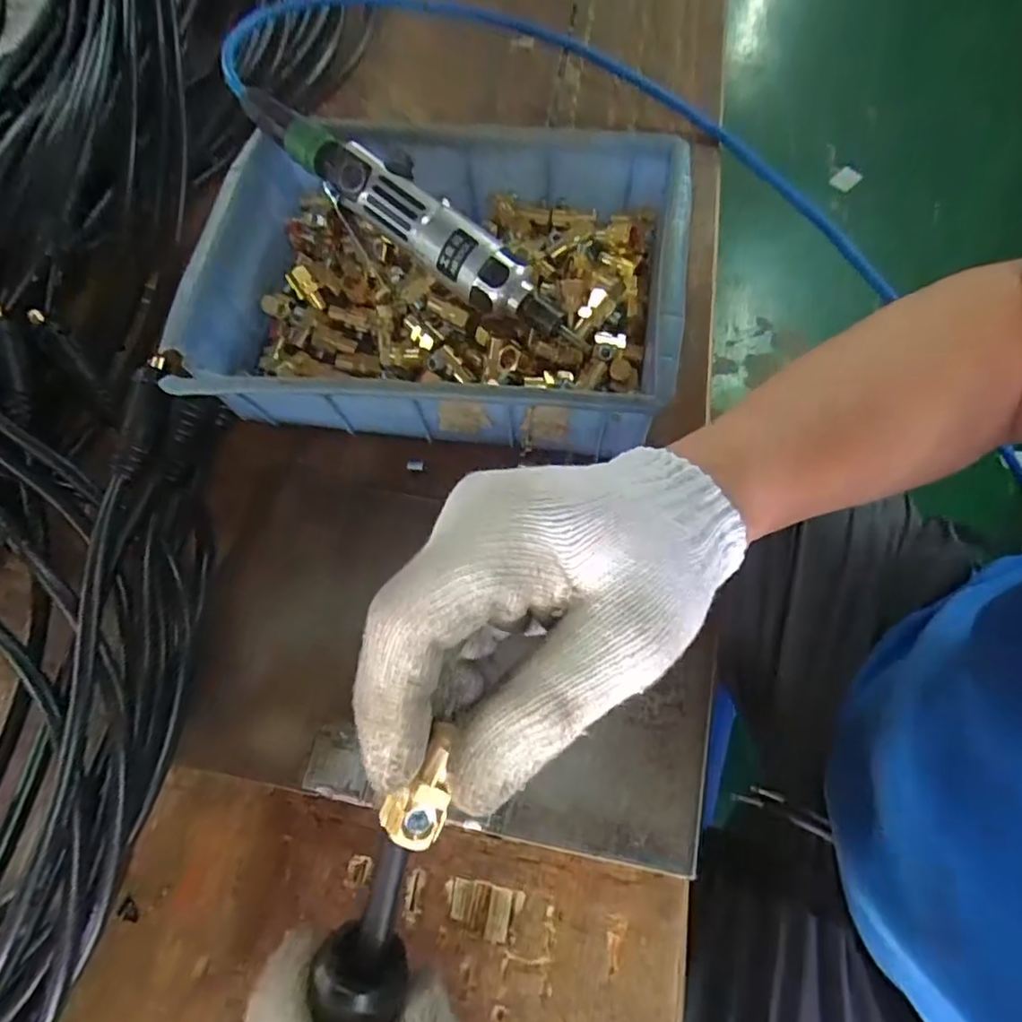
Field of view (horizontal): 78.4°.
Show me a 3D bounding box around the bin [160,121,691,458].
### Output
[{"bbox_3d":[-0.046,-0.146,0.417,0.297,0.097,0.212,4,69,6],"label":"bin"}]

